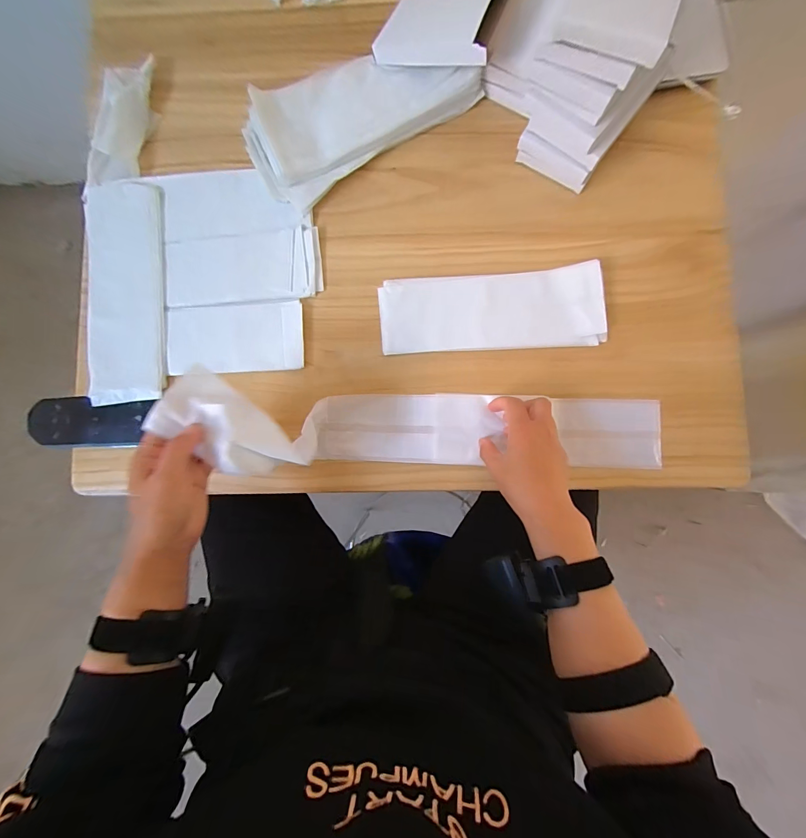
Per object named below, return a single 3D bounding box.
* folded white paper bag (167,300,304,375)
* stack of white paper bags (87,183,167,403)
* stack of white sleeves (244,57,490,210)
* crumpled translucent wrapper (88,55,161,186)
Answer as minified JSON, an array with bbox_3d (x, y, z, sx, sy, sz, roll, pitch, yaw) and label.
[{"bbox_3d":[-0.199,-0.096,0.422,0.161,0.007,0.080,-3,85,3],"label":"folded white paper bag"},{"bbox_3d":[-0.335,-0.153,0.428,0.092,0.012,0.262,-5,85,3],"label":"stack of white paper bags"},{"bbox_3d":[-0.053,-0.361,0.419,0.272,0.047,0.116,-33,84,0],"label":"stack of white sleeves"},{"bbox_3d":[-0.348,-0.366,0.445,0.067,0.018,0.152,6,86,3],"label":"crumpled translucent wrapper"}]

